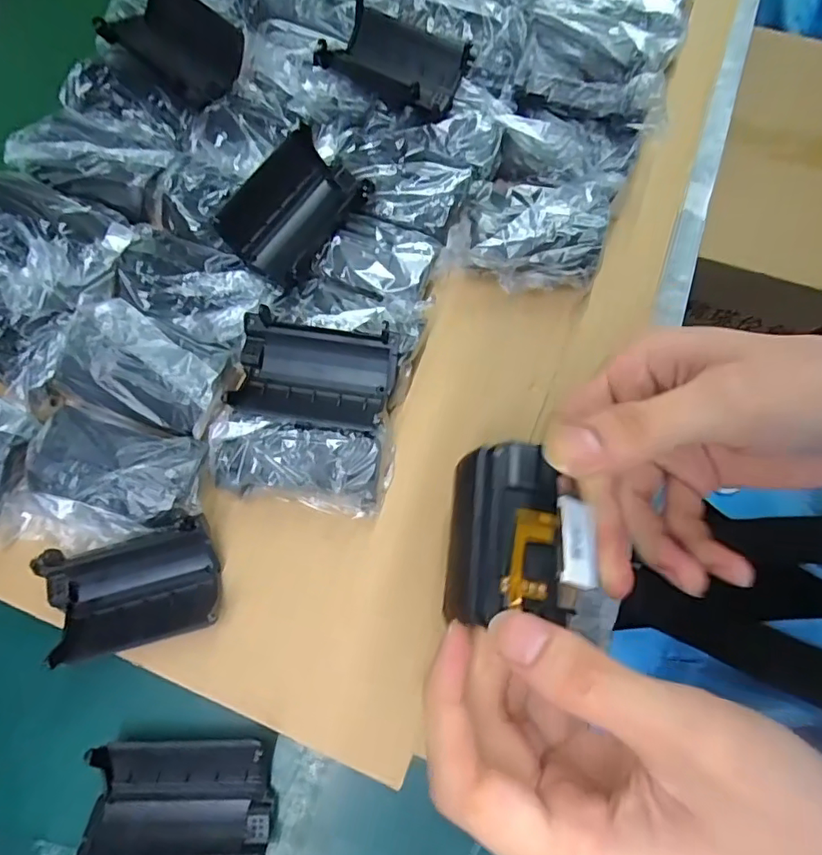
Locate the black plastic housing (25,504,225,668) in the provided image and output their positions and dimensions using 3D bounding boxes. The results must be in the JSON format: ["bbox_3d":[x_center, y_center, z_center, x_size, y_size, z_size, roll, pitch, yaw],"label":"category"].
[{"bbox_3d":[-0.119,0.069,0.239,0.071,0.024,0.048,-16,72,-3],"label":"black plastic housing"}]

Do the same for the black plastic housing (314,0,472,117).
[{"bbox_3d":[-0.008,-0.197,0.294,0.071,0.024,0.050,27,75,10],"label":"black plastic housing"}]

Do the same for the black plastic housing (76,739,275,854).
[{"bbox_3d":[-0.093,0.151,0.221,0.071,0.022,0.043,-1,72,2],"label":"black plastic housing"}]

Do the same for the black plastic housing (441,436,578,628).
[{"bbox_3d":[0.034,0.037,0.202,0.039,0.024,0.065,4,76,2],"label":"black plastic housing"}]

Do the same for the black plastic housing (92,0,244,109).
[{"bbox_3d":[-0.129,-0.212,0.296,0.075,0.023,0.049,37,77,12],"label":"black plastic housing"}]

